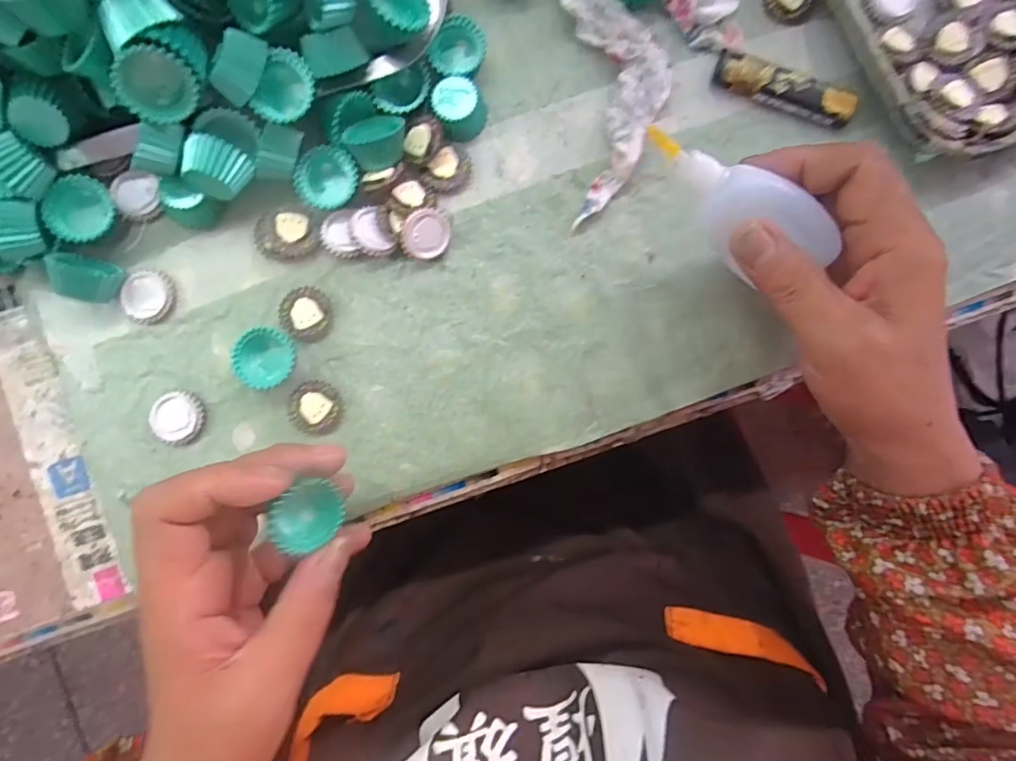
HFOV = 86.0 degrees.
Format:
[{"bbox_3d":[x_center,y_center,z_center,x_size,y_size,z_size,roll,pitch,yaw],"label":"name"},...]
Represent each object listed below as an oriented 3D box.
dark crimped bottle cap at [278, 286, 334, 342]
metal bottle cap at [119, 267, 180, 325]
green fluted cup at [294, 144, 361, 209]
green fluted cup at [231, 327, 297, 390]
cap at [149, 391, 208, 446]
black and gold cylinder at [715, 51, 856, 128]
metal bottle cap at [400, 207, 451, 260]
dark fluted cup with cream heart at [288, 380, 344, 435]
[{"bbox_3d":[-0.112,-0.038,0.302,0.027,0.008,0.029,0,90,-1],"label":"dark crimped bottle cap"},{"bbox_3d":[-0.198,-0.046,0.300,0.027,0.007,0.030,8,90,-1],"label":"metal bottle cap"},{"bbox_3d":[-0.097,-0.109,0.298,0.032,0.016,0.031,0,90,-1],"label":"green fluted cup"},{"bbox_3d":[-0.130,-0.012,0.295,0.030,0.017,0.032,2,90,-1],"label":"green fluted cup"},{"bbox_3d":[-0.181,0.021,0.299,0.029,0.007,0.029,0,90,-1],"label":"cap"},{"bbox_3d":[0.154,-0.162,0.304,0.078,0.013,0.018,22,89,-1],"label":"black and gold cylinder"},{"bbox_3d":[-0.044,-0.080,0.296,0.027,0.006,0.027,0,113,-34],"label":"metal bottle cap"},{"bbox_3d":[-0.106,0.015,0.300,0.027,0.009,0.028,0,90,-1],"label":"dark fluted cup with cream heart"}]

